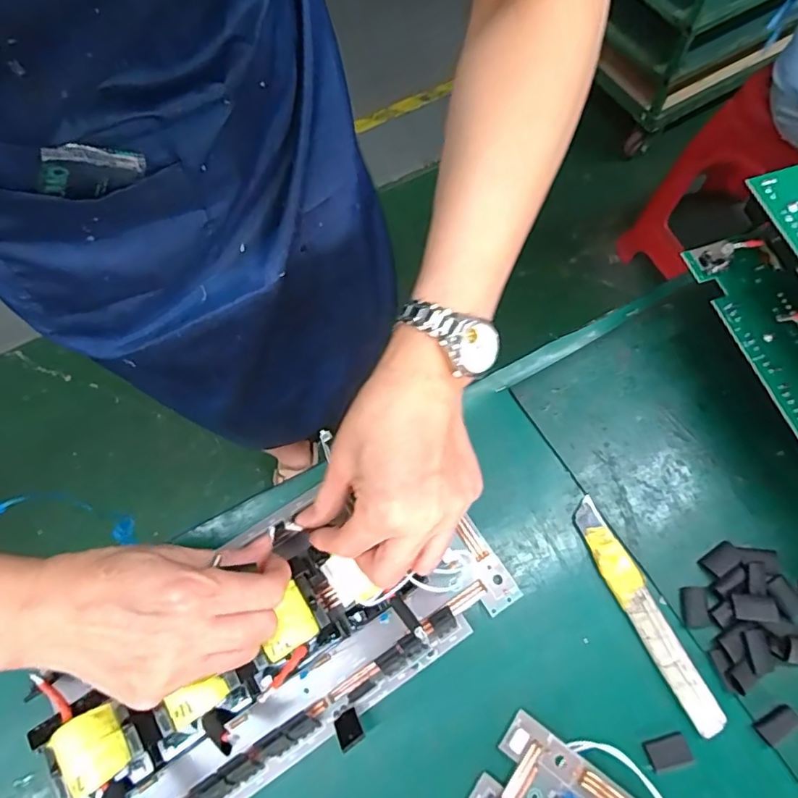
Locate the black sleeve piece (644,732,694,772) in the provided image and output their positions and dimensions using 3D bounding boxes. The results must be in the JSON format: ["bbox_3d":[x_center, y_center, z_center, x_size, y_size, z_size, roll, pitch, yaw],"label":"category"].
[{"bbox_3d":[0.162,0.212,0.327,0.026,0.004,0.016,-14,67,-3],"label":"black sleeve piece"}]

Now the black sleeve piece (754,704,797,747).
[{"bbox_3d":[0.227,0.195,0.327,0.025,0.005,0.013,-29,69,-9],"label":"black sleeve piece"}]

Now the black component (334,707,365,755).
[{"bbox_3d":[-0.030,0.193,0.319,0.014,0.004,0.021,-27,36,-12],"label":"black component"}]

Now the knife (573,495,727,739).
[{"bbox_3d":[0.159,0.137,0.356,0.024,0.007,0.150,-23,68,-7],"label":"knife"}]

